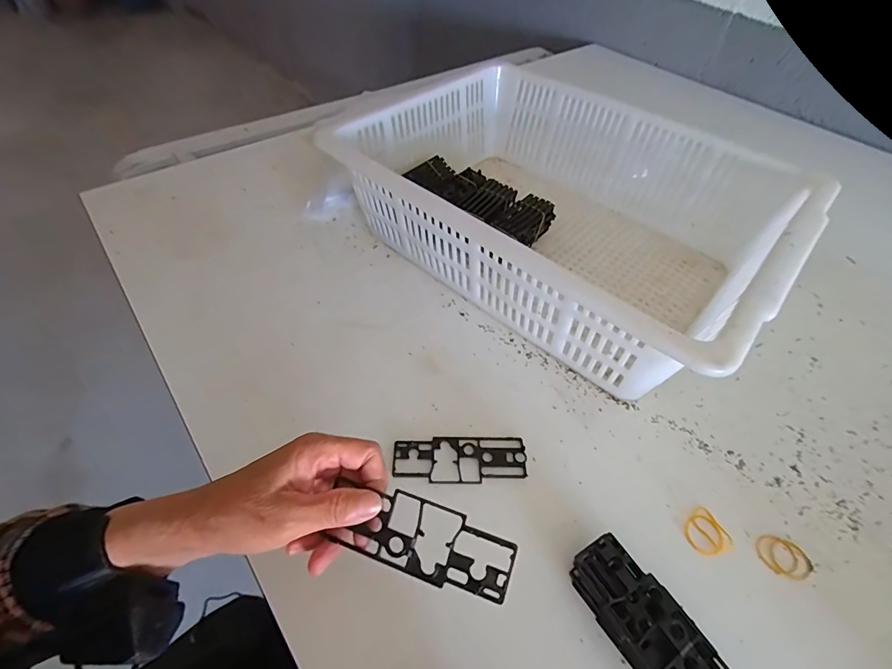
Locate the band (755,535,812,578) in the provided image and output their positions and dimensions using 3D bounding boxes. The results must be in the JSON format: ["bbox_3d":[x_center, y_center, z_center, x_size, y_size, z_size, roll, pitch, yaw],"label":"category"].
[{"bbox_3d":[0.277,0.181,0.348,0.041,0.004,0.030,10,50,4],"label":"band"}]

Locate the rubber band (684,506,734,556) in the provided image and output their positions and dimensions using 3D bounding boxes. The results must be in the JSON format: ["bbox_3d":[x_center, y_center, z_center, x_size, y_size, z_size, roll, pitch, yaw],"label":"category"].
[{"bbox_3d":[0.218,0.167,0.357,0.031,0.008,0.034,2,50,-2],"label":"rubber band"}]

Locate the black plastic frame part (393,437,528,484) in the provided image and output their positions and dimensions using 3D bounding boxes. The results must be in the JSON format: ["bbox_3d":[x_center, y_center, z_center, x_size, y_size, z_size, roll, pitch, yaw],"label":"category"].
[{"bbox_3d":[0.013,0.114,0.390,0.120,0.004,0.043,1,52,-2],"label":"black plastic frame part"}]

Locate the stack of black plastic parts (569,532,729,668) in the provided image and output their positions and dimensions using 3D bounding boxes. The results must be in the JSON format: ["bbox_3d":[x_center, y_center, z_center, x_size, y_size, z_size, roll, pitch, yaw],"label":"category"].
[{"bbox_3d":[0.144,0.211,0.300,0.047,0.039,0.125,-28,57,-24],"label":"stack of black plastic parts"}]

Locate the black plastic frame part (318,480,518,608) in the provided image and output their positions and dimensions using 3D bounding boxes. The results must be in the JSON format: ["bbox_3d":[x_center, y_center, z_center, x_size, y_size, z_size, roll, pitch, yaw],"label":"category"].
[{"bbox_3d":[-0.015,0.123,0.258,0.112,0.005,0.042,13,82,15],"label":"black plastic frame part"}]

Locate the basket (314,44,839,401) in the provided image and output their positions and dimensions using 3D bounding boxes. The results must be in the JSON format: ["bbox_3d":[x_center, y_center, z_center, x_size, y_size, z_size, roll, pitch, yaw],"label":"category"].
[{"bbox_3d":[0.141,-0.162,0.533,0.476,0.132,0.349,37,57,25],"label":"basket"}]

